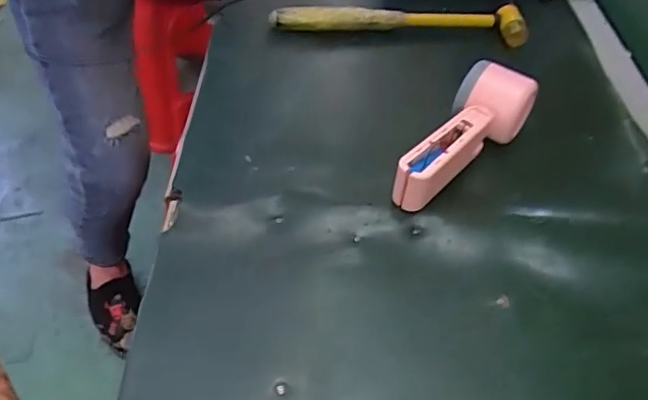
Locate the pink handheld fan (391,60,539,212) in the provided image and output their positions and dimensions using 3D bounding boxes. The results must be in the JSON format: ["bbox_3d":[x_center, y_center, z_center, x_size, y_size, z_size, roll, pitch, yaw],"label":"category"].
[{"bbox_3d":[0.111,-0.047,0.459,0.057,0.061,0.156,28,51,20],"label":"pink handheld fan"}]

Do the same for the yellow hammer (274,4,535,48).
[{"bbox_3d":[0.077,-0.188,0.605,0.258,0.029,0.043,3,47,-2],"label":"yellow hammer"}]

